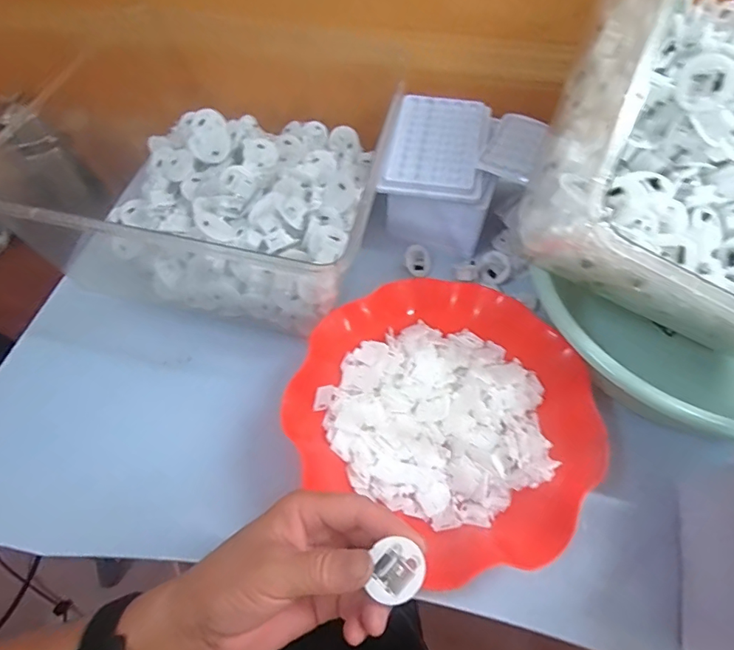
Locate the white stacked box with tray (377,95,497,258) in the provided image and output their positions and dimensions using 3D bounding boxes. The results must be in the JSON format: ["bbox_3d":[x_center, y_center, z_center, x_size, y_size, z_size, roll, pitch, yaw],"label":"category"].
[{"bbox_3d":[0.076,-0.158,0.498,0.106,0.084,0.135,8,59,6],"label":"white stacked box with tray"}]

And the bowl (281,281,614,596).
[{"bbox_3d":[0.062,0.068,0.374,0.228,0.053,0.199,31,64,18],"label":"bowl"}]

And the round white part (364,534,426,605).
[{"bbox_3d":[0.015,0.128,0.249,0.029,0.009,0.029,37,80,-4],"label":"round white part"}]

